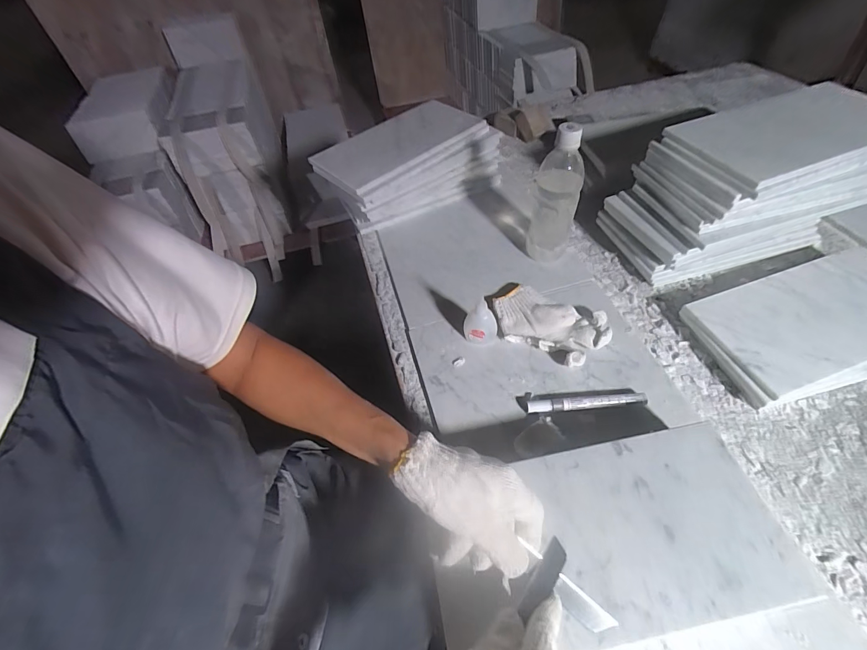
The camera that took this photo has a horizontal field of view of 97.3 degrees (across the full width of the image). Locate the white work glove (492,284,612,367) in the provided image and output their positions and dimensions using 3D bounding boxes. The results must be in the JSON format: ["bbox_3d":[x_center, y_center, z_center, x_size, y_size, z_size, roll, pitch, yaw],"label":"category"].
[{"bbox_3d":[0.161,-0.004,0.541,0.156,0.030,0.094,31,59,25],"label":"white work glove"}]

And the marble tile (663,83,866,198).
[{"bbox_3d":[0.483,-0.261,0.511,0.287,0.022,0.151,-20,55,-8],"label":"marble tile"}]

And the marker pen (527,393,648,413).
[{"bbox_3d":[0.188,0.096,0.469,0.142,0.018,0.016,-3,51,0],"label":"marker pen"}]

